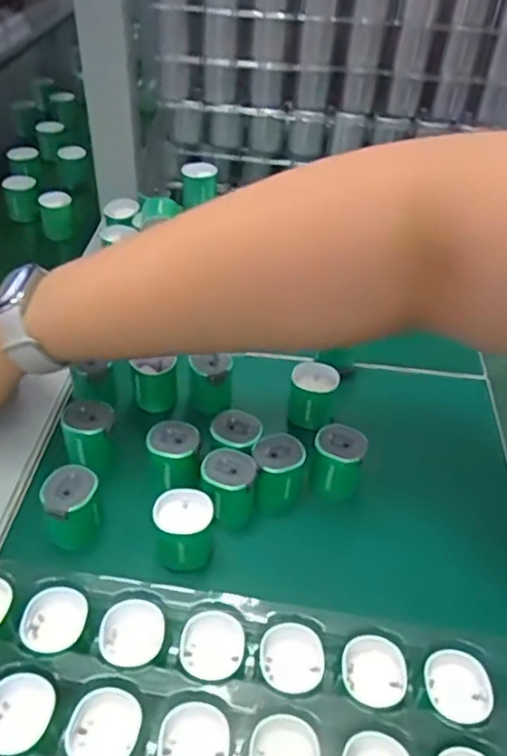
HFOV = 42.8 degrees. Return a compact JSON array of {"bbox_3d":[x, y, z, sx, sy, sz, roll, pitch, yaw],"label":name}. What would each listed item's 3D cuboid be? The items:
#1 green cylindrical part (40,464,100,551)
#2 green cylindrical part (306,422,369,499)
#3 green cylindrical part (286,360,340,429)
[{"bbox_3d":[-0.098,0.071,0.350,0.027,0.037,0.027,4,41,-4],"label":"green cylindrical part"},{"bbox_3d":[0.049,0.049,0.379,0.029,0.032,0.029,4,41,-4],"label":"green cylindrical part"},{"bbox_3d":[0.038,0.011,0.426,0.029,0.035,0.029,4,41,-4],"label":"green cylindrical part"}]

